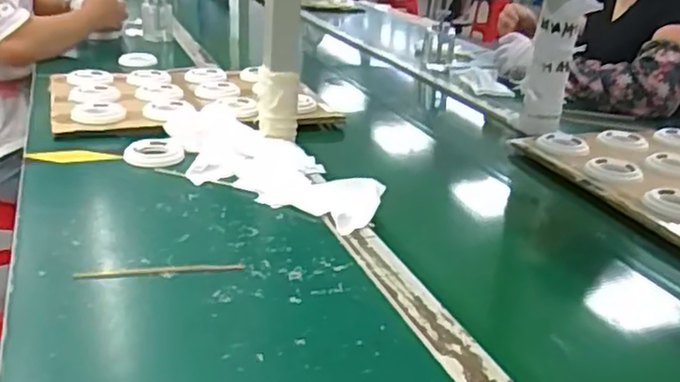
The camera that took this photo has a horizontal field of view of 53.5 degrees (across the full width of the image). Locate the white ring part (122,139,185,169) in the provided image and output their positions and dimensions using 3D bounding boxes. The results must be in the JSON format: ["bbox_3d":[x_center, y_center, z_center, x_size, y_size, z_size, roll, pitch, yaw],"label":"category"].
[{"bbox_3d":[-0.239,-0.050,0.867,0.072,0.012,0.072,-3,23,-19],"label":"white ring part"}]

